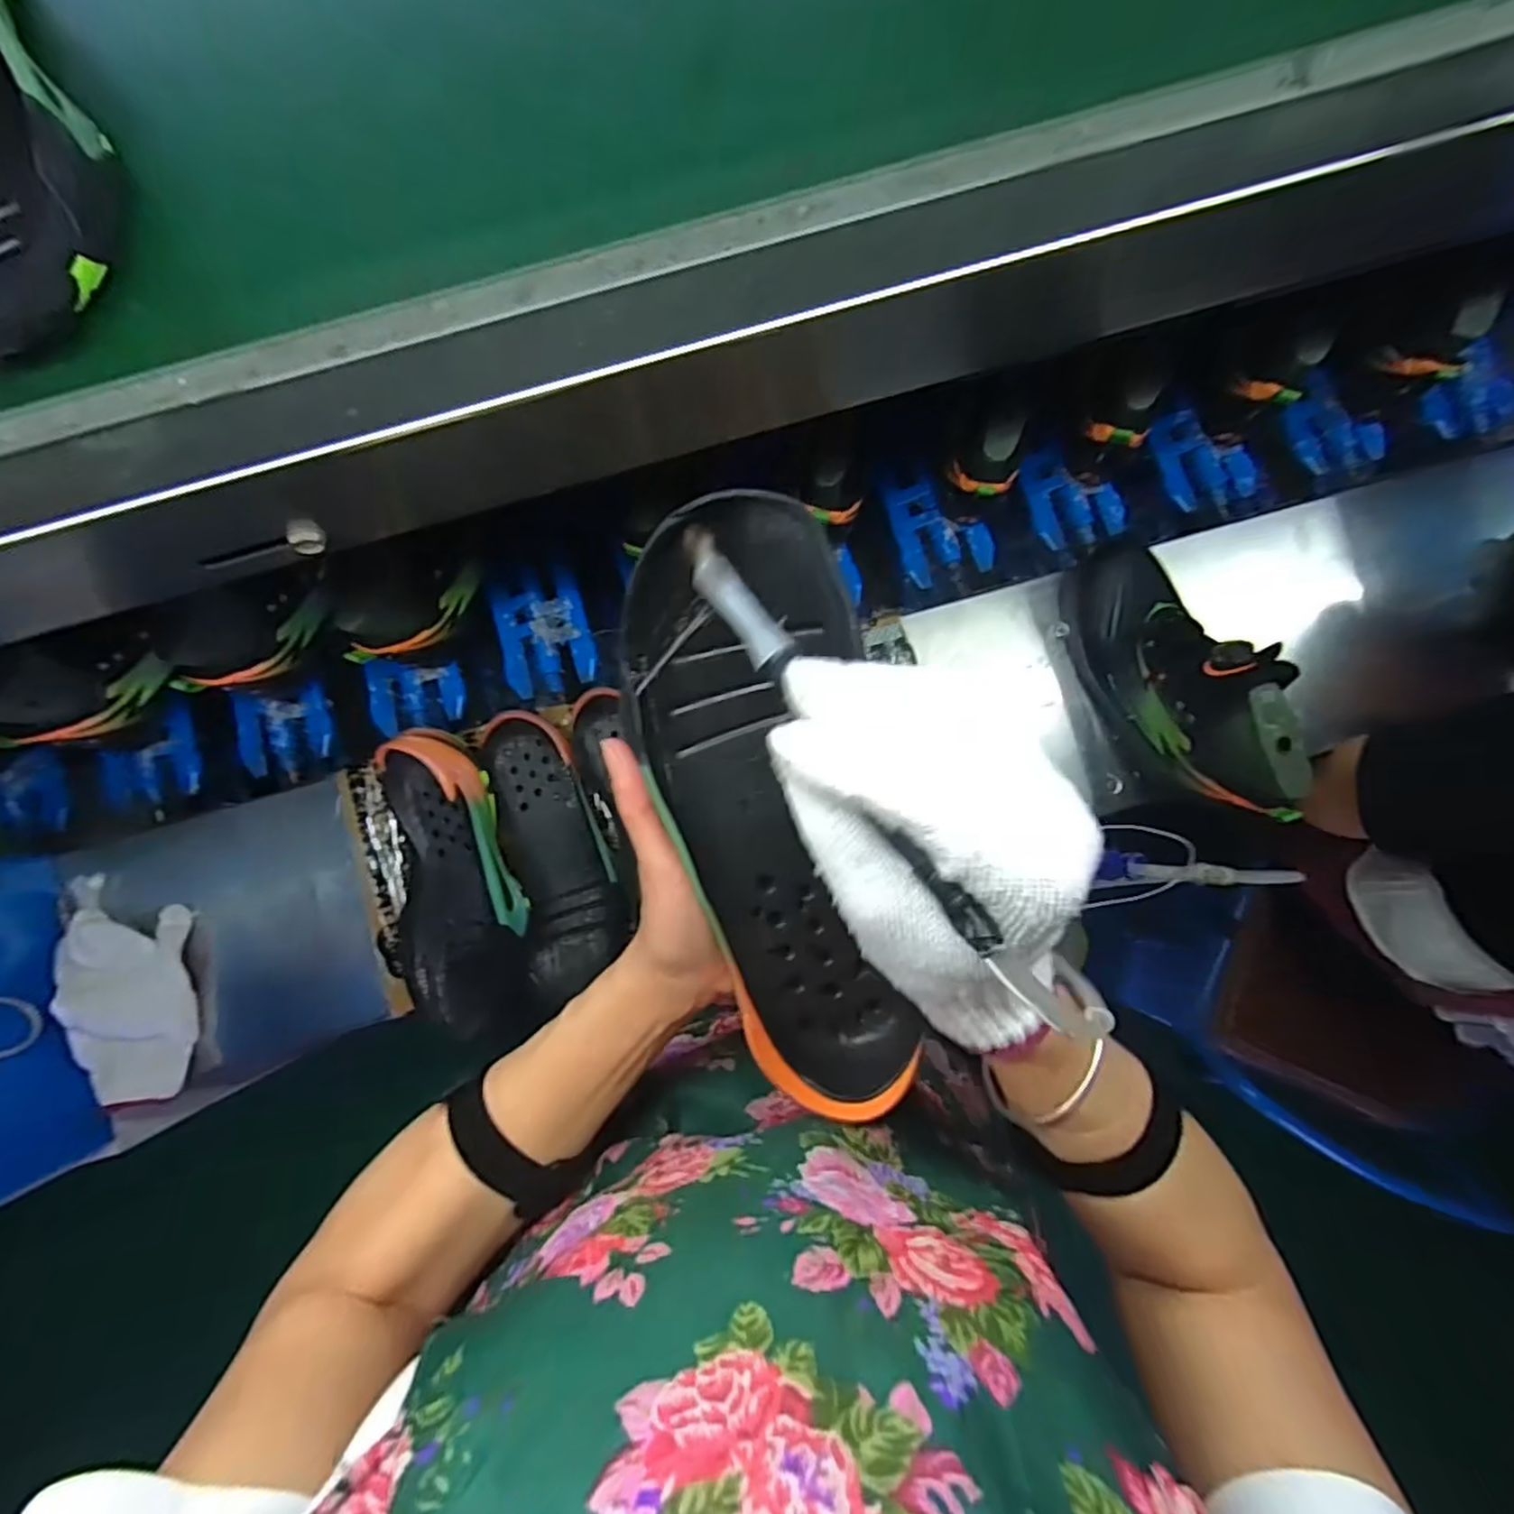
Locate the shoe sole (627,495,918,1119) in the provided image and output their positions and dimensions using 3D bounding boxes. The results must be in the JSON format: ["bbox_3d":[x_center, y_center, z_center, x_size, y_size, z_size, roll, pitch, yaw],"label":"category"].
[{"bbox_3d":[0.010,0.028,0.277,0.089,0.043,0.248,-14,106,-2],"label":"shoe sole"}]

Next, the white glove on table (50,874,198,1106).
[{"bbox_3d":[-0.569,0.206,0.626,0.094,0.048,0.207,-11,85,-2],"label":"white glove on table"}]

